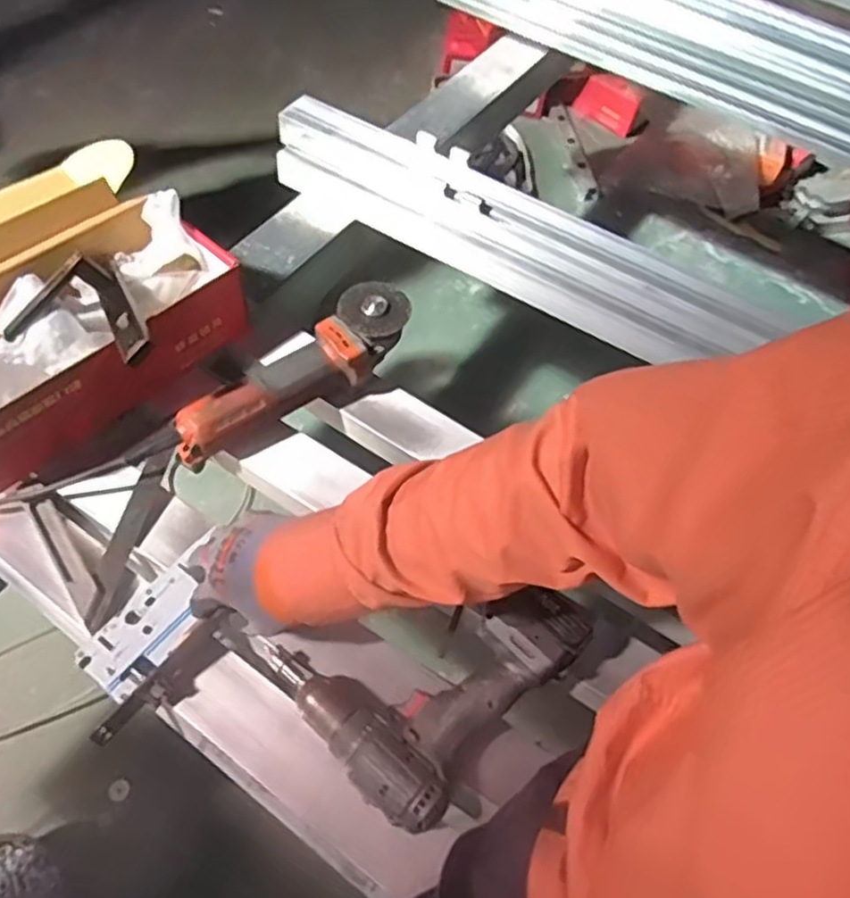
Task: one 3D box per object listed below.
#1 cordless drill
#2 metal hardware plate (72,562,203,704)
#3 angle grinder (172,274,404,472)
[{"bbox_3d":[0.000,0.185,0.629,0.189,0.069,0.218,40,61,20],"label":"cordless drill"},{"bbox_3d":[-0.250,0.161,0.641,0.066,0.015,0.116,31,60,15],"label":"metal hardware plate"},{"bbox_3d":[-0.137,-0.081,0.760,0.284,0.073,0.073,-36,66,-26],"label":"angle grinder"}]

